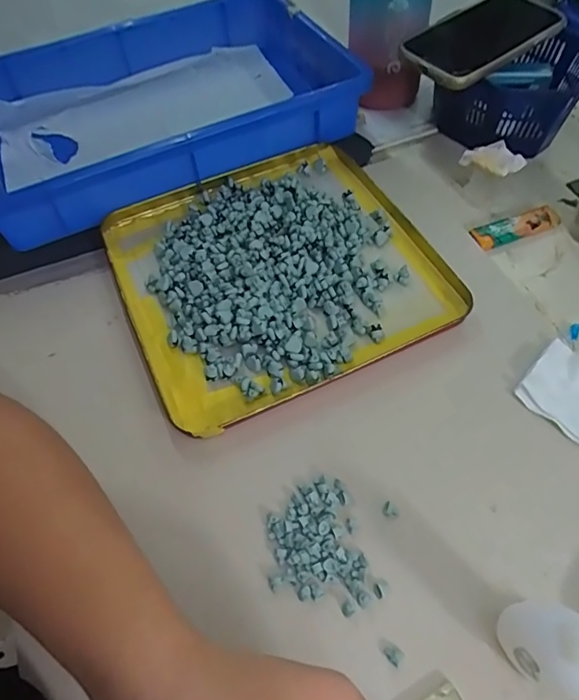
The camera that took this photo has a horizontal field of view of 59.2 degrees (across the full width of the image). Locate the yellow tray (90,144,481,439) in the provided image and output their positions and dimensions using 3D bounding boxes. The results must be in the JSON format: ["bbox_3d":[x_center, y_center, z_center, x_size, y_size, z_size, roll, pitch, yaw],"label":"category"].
[{"bbox_3d":[-0.015,-0.073,0.420,0.238,0.021,0.242,-23,58,-11],"label":"yellow tray"}]

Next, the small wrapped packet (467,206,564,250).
[{"bbox_3d":[0.198,-0.108,0.443,0.081,0.011,0.025,-18,57,-8],"label":"small wrapped packet"}]

